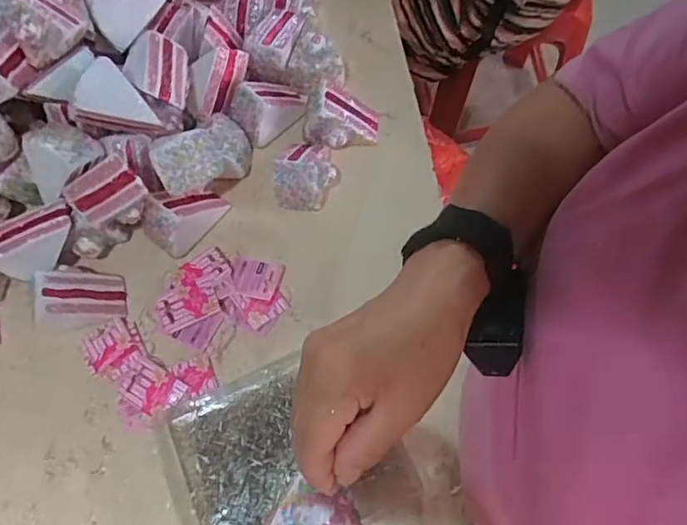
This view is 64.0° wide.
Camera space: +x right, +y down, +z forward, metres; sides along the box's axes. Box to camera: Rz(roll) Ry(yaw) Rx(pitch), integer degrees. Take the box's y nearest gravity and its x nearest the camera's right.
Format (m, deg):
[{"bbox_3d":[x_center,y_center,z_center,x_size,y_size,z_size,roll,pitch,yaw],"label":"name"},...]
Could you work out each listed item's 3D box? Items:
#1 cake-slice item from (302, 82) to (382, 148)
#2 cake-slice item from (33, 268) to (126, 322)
[{"bbox_3d":[-0.002,-0.179,0.655,0.089,0.066,0.075,-1,68,2],"label":"cake-slice item"},{"bbox_3d":[-0.274,0.032,0.571,0.072,0.058,0.055,-13,68,-3],"label":"cake-slice item"}]

